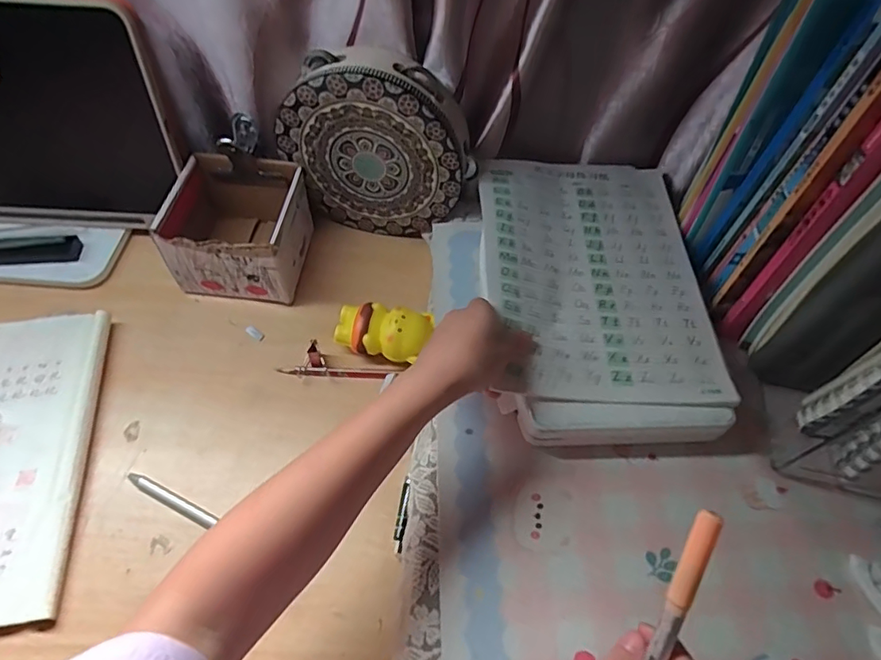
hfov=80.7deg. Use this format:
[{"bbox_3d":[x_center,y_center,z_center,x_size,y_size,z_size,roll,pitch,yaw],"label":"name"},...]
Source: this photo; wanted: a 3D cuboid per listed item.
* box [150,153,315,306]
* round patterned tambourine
[{"bbox_3d":[-0.193,-0.099,0.506,0.116,0.083,0.122,7,56,2],"label":"box"},{"bbox_3d":[-0.059,-0.171,0.493,0.180,0.163,0.047,12,57,5],"label":"round patterned tambourine"}]

